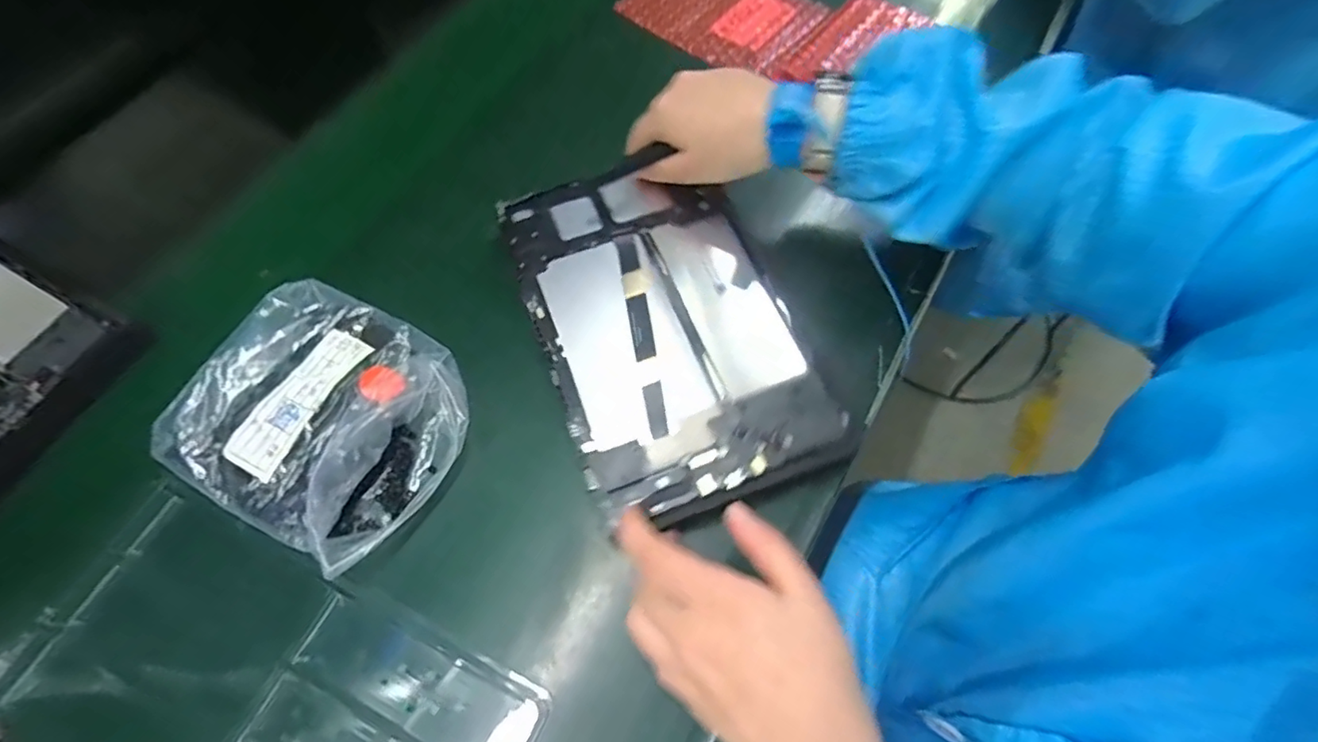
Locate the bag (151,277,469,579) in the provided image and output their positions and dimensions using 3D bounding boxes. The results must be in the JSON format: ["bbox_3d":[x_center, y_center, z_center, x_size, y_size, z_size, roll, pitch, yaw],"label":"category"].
[{"bbox_3d":[-0.202,0.023,0.349,0.171,0.021,0.142,22,67,13],"label":"bag"}]

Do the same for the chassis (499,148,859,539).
[{"bbox_3d":[0.001,-0.034,0.356,0.147,0.014,0.240,-22,66,-9],"label":"chassis"}]

